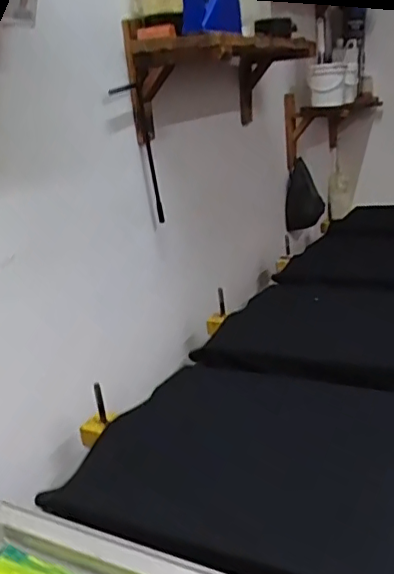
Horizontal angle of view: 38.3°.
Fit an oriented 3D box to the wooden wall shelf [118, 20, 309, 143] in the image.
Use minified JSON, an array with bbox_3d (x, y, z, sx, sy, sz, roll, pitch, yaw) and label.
[{"bbox_3d":[0.095,-0.495,1.356,0.247,0.203,0.635,4,21,29],"label":"wooden wall shelf"}]

